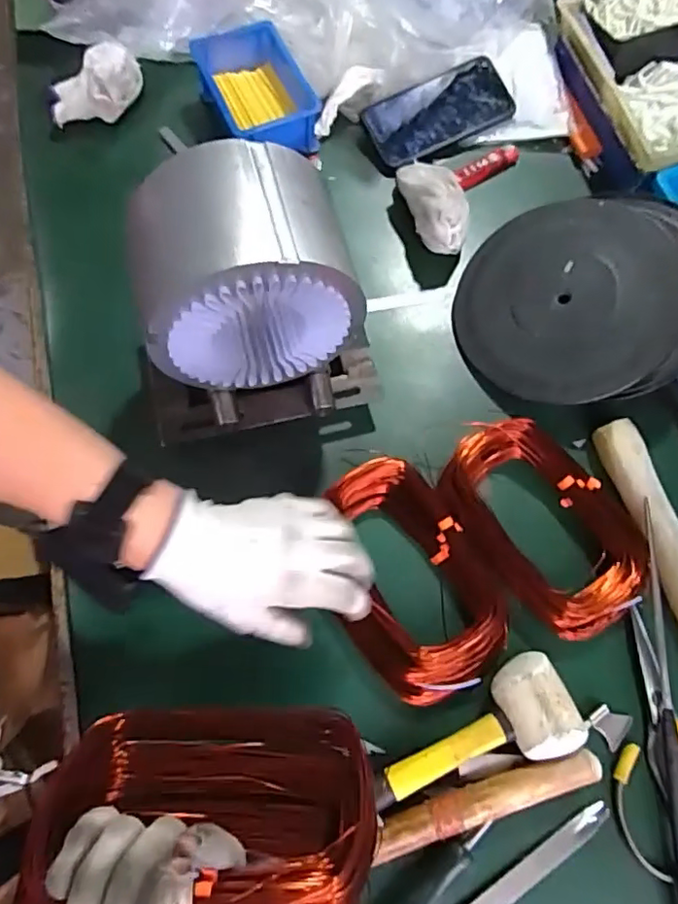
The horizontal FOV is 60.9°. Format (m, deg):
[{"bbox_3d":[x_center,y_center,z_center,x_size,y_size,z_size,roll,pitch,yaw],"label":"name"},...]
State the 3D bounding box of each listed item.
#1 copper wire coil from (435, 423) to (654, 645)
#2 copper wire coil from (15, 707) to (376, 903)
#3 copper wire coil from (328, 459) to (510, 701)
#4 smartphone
[{"bbox_3d":[0.171,0.057,0.479,0.119,0.041,0.178,-38,76,-13],"label":"copper wire coil"},{"bbox_3d":[-0.069,0.203,0.319,0.170,0.107,0.095,2,70,0],"label":"copper wire coil"},{"bbox_3d":[0.055,0.100,0.471,0.126,0.031,0.185,-31,73,-12],"label":"copper wire coil"},{"bbox_3d":[0.114,-0.377,0.643,0.161,0.015,0.079,-24,87,-4],"label":"smartphone"}]

